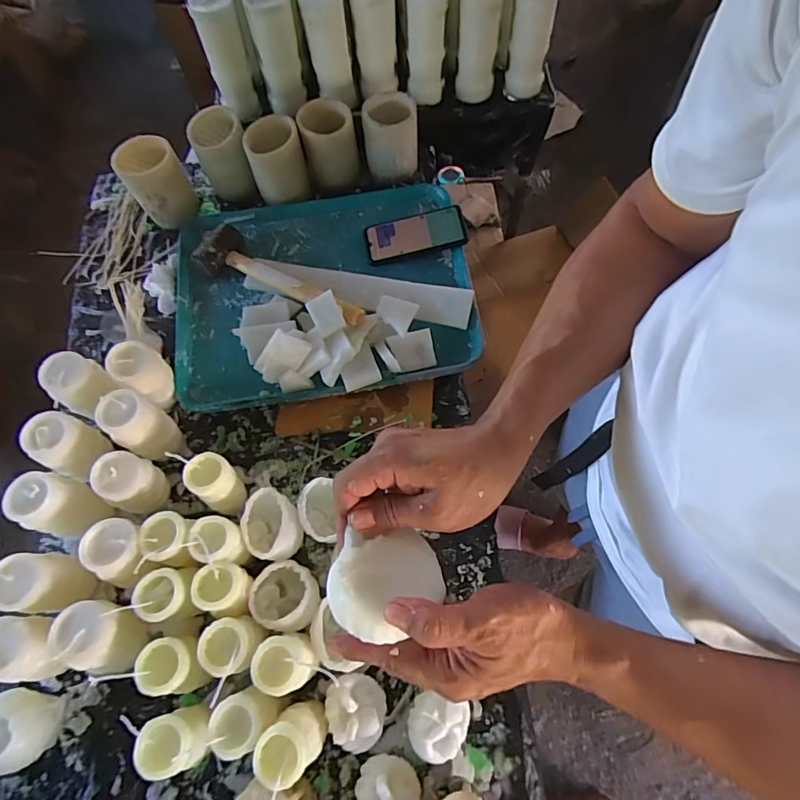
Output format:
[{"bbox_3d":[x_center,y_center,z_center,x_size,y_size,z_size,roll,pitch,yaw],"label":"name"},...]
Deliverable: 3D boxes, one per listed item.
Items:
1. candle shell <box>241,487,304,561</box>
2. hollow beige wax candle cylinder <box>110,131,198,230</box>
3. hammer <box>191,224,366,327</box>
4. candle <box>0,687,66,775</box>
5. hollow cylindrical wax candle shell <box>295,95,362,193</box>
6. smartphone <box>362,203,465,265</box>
[{"bbox_3d":[-0.154,0.154,0.595,0.064,0.060,0.082,-38,72,-12],"label":"candle shell"},{"bbox_3d":[-0.400,-0.357,0.811,0.095,0.126,0.076,-30,70,-10],"label":"hollow beige wax candle cylinder"},{"bbox_3d":[-0.172,-0.186,0.739,0.289,0.050,0.078,24,71,11],"label":"hammer"},{"bbox_3d":[-0.416,0.359,0.526,0.078,0.072,0.068,22,70,10],"label":"candle"},{"bbox_3d":[-0.115,-0.418,0.797,0.085,0.105,0.080,-14,68,-4],"label":"hollow cylindrical wax candle shell"},{"bbox_3d":[0.023,-0.265,0.771,0.156,0.013,0.075,-12,71,6],"label":"smartphone"}]

